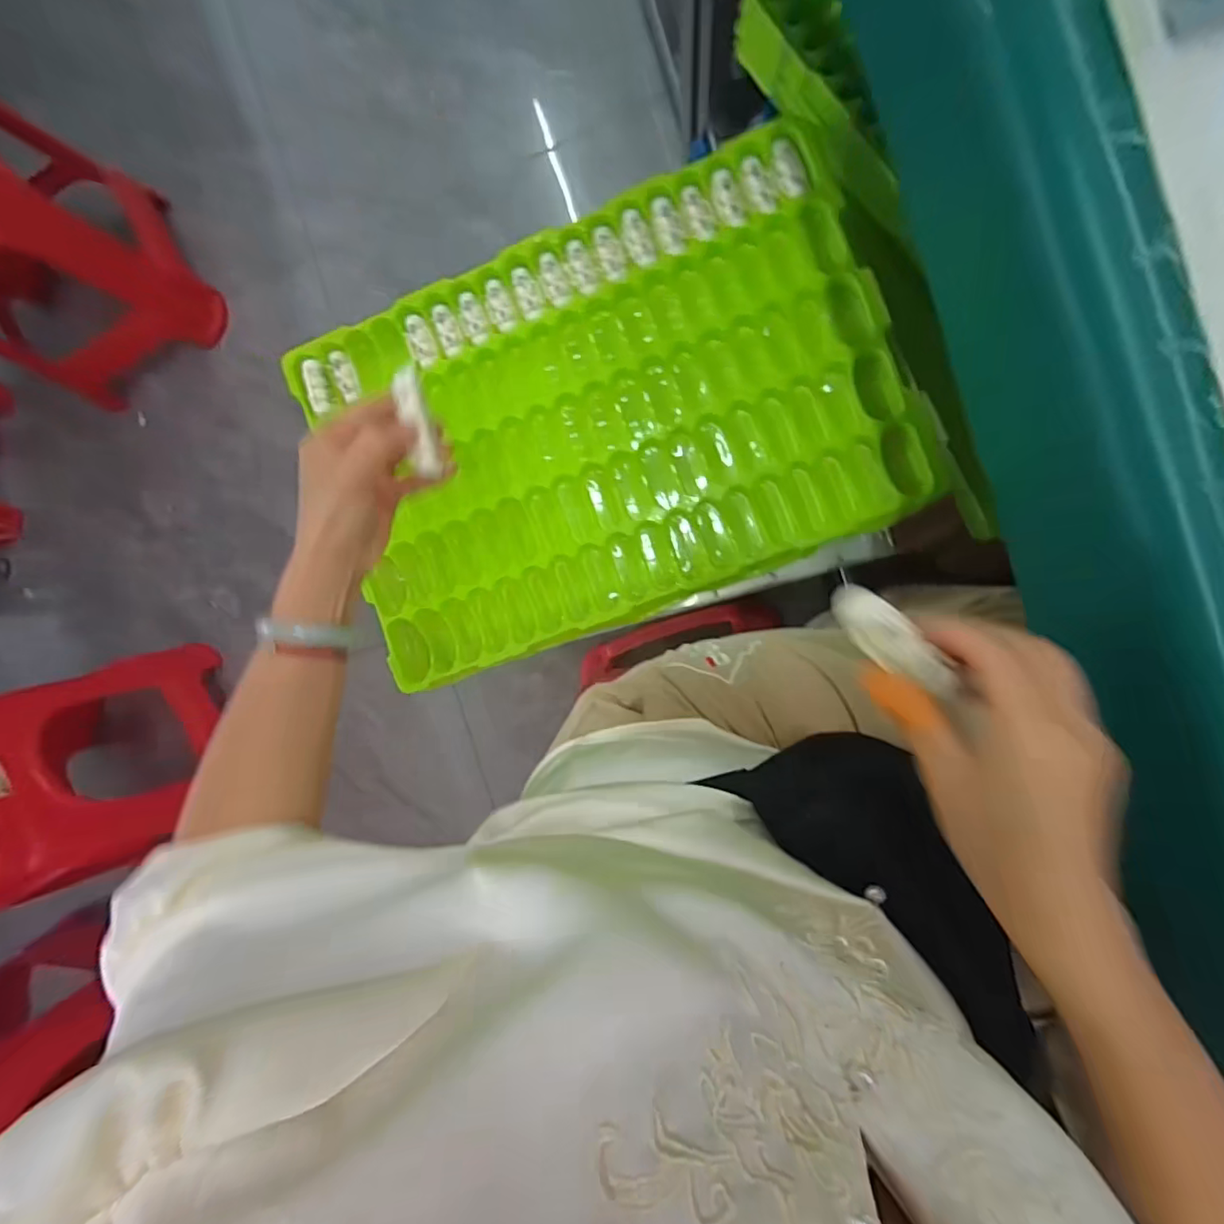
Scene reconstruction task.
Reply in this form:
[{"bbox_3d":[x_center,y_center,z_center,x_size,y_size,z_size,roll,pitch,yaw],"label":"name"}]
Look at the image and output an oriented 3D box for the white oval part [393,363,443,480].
[{"bbox_3d":[-0.122,-0.119,0.353,0.017,0.011,0.061,-7,110,8],"label":"white oval part"}]

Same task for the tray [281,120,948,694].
[{"bbox_3d":[-0.016,-0.188,0.579,0.560,0.031,0.389,-21,89,8],"label":"tray"}]

